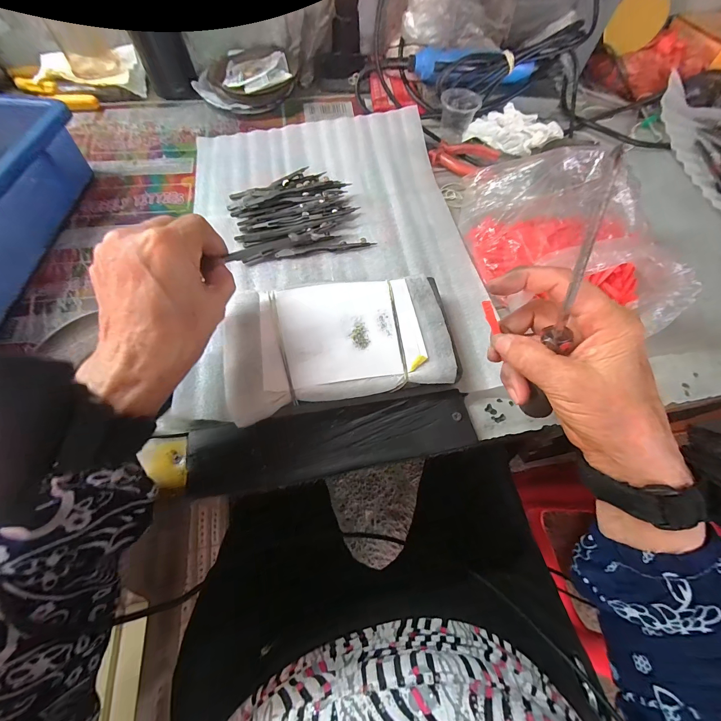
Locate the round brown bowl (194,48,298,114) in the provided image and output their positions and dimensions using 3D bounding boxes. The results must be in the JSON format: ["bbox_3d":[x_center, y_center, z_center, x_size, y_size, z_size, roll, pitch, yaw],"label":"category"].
[{"bbox_3d":[-0.157,-0.409,0.465,0.117,0.034,0.131,27,66,11],"label":"round brown bowl"}]

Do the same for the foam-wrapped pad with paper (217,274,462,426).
[{"bbox_3d":[-0.018,-0.015,0.286,0.186,0.032,0.110,-11,65,-7],"label":"foam-wrapped pad with paper"}]

